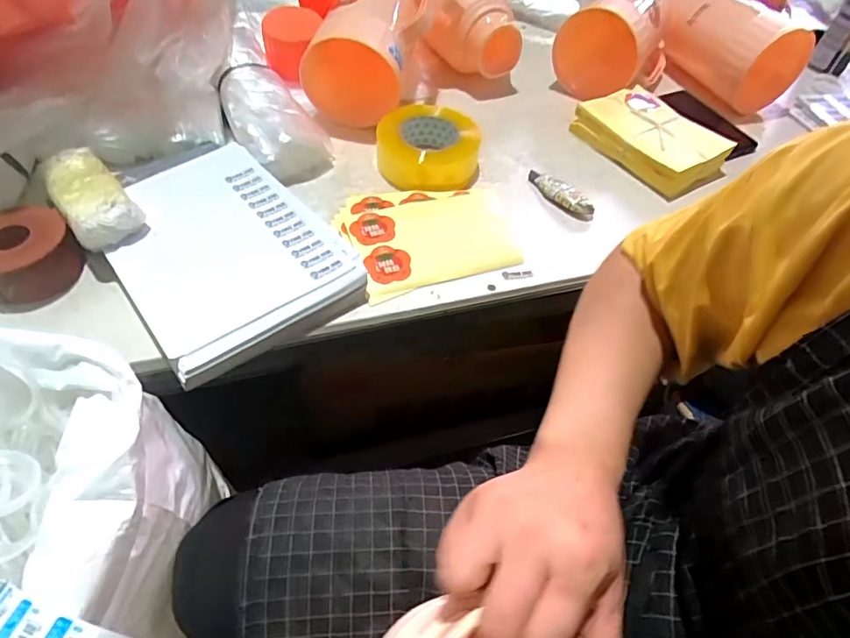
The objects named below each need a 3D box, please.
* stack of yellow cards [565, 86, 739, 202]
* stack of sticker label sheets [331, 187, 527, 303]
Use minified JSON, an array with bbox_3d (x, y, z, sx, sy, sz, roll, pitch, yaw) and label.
[{"bbox_3d":[0.326,-0.263,0.745,0.142,0.055,0.197,-28,58,-24],"label":"stack of yellow cards"},{"bbox_3d":[0.008,-0.111,0.628,0.207,0.019,0.162,-15,54,-16],"label":"stack of sticker label sheets"}]

